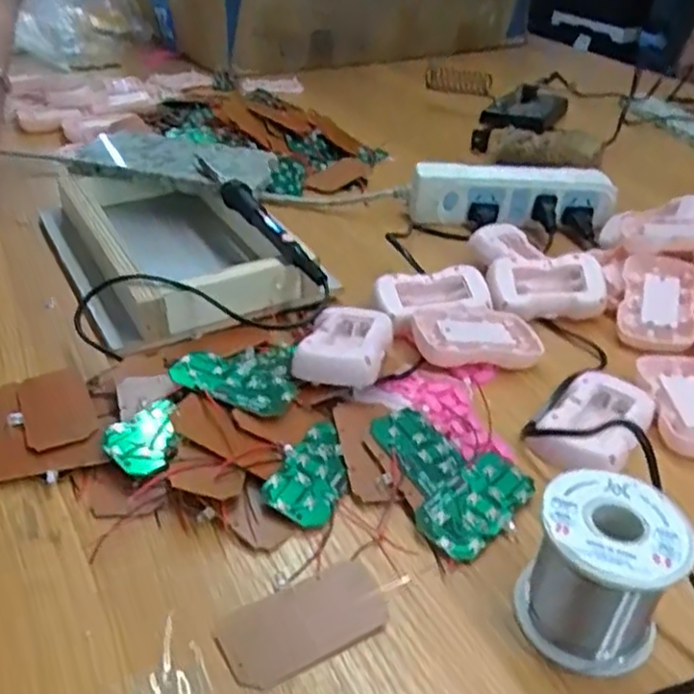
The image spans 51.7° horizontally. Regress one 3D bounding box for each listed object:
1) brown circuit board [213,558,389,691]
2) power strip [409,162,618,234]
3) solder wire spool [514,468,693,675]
[{"bbox_3d":[-0.018,0.124,0.322,0.076,0.010,0.040,-19,46,-25],"label":"brown circuit board"},{"bbox_3d":[0.156,-0.140,0.676,0.192,0.055,0.028,2,35,-1],"label":"power strip"},{"bbox_3d":[0.112,0.096,0.317,0.060,0.058,0.062,13,36,14],"label":"solder wire spool"}]

